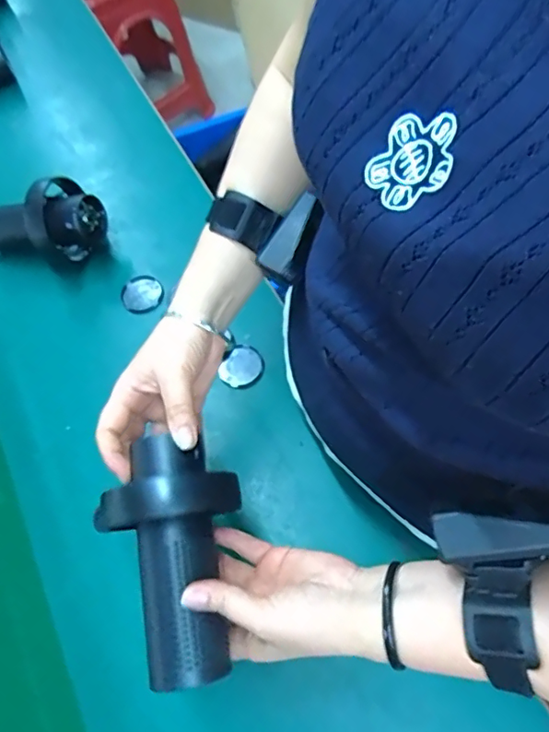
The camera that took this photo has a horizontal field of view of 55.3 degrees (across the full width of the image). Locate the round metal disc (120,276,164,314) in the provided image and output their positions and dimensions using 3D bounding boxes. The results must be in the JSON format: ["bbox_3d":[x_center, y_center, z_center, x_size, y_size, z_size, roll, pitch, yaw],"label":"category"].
[{"bbox_3d":[-0.160,-0.086,0.633,0.048,0.007,0.051,-1,63,3],"label":"round metal disc"}]

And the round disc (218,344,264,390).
[{"bbox_3d":[-0.035,0.001,0.575,0.044,0.005,0.050,25,67,15],"label":"round disc"}]

